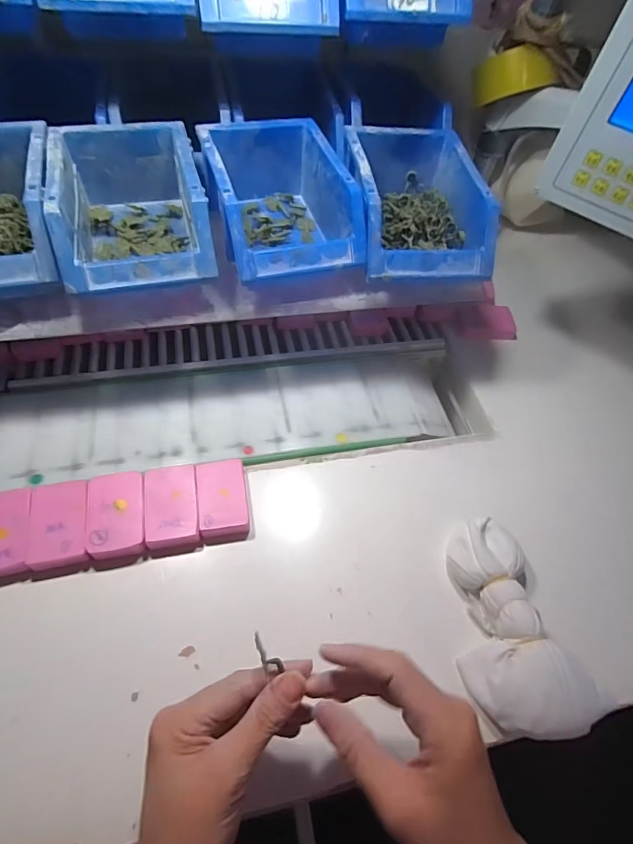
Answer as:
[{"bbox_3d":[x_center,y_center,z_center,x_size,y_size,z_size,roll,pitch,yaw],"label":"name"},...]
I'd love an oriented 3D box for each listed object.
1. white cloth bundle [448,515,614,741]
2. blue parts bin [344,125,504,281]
[{"bbox_3d":[0.149,0.158,0.359,0.083,0.041,0.156,-12,57,-13],"label":"white cloth bundle"},{"bbox_3d":[0.096,-0.216,0.455,0.121,0.072,0.175,-4,55,-8],"label":"blue parts bin"}]

